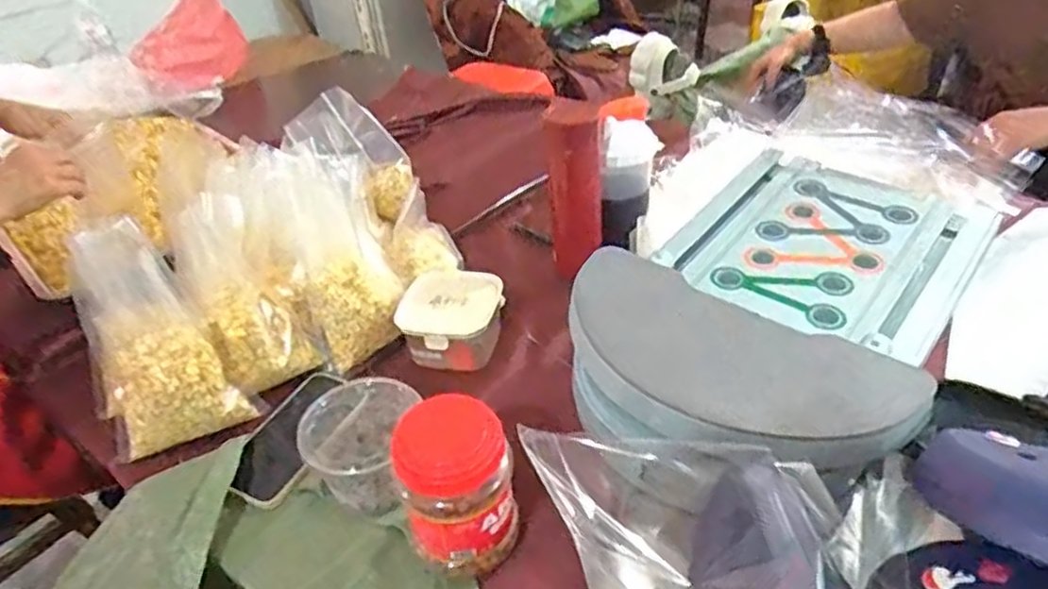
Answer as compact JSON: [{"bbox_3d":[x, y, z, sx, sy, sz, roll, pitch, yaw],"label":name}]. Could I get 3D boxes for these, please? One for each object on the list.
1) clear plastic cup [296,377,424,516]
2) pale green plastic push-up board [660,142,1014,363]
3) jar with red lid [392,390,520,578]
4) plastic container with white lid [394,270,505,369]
[{"bbox_3d":[-0.157,0.145,0.663,0.097,0.085,0.097,-4,37,3],"label":"clear plastic cup"},{"bbox_3d":[0.337,-0.057,0.787,0.295,0.028,0.320,24,46,34],"label":"pale green plastic push-up board"},{"bbox_3d":[-0.055,0.161,0.572,0.093,0.142,0.077,-14,38,-11],"label":"jar with red lid"},{"bbox_3d":[-0.081,0.037,0.791,0.109,0.074,0.102,6,38,15],"label":"plastic container with white lid"}]

